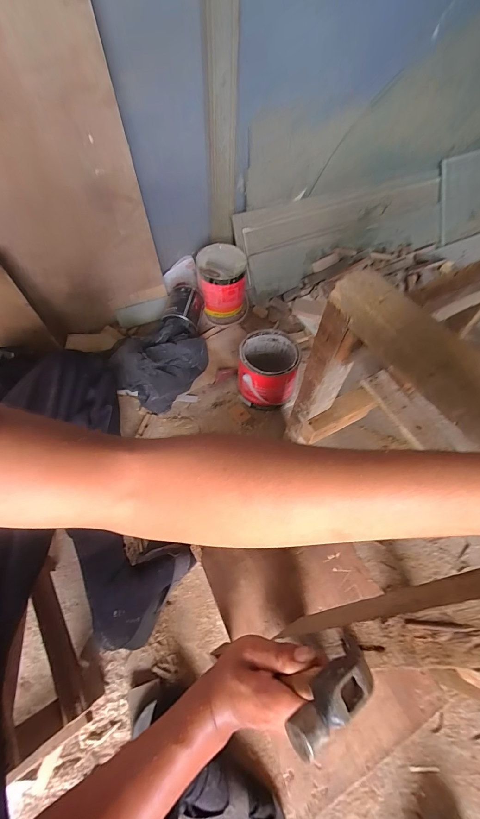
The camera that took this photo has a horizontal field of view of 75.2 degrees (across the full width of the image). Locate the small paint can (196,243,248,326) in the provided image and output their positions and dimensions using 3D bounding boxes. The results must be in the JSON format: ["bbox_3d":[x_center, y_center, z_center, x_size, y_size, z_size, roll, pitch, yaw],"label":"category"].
[{"bbox_3d":[-0.054,-0.389,0.995,0.156,0.175,0.178,-8,60,-8],"label":"small paint can"}]

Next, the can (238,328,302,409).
[{"bbox_3d":[0.069,-0.109,0.817,0.144,0.135,0.147,3,59,-1],"label":"can"}]

